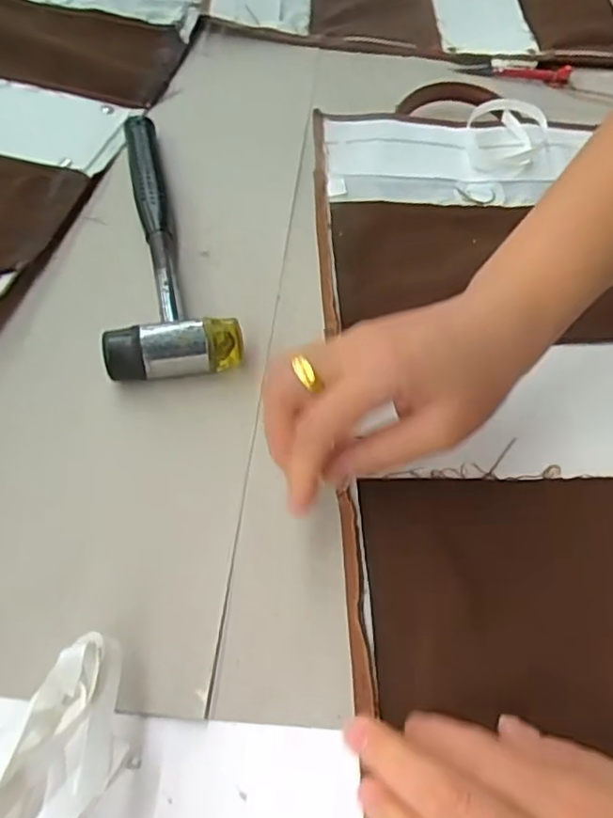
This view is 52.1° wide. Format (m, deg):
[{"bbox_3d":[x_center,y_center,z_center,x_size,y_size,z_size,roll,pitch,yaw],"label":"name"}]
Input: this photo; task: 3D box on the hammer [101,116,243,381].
[{"bbox_3d":[-0.087,-0.114,0.382,0.068,0.028,0.223,-7,57,-8],"label":"hammer"}]

